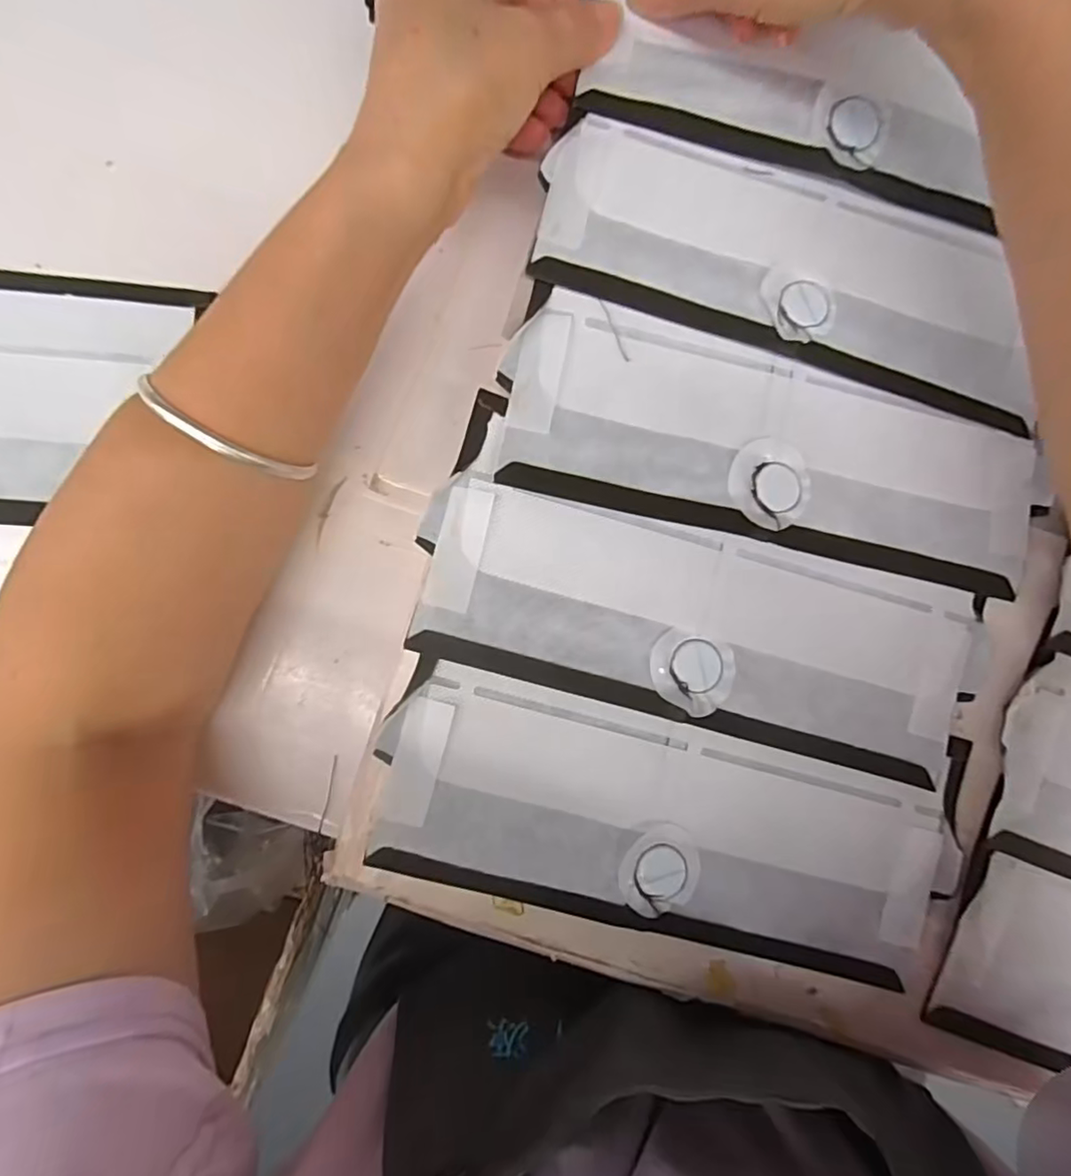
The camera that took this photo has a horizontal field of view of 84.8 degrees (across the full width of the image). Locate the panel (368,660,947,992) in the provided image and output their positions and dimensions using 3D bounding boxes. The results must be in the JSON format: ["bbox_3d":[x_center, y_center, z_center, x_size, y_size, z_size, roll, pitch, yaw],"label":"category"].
[{"bbox_3d":[0.055,0.096,0.239,0.229,0.007,0.085,15,86,-1],"label":"panel"}]

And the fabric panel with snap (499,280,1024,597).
[{"bbox_3d":[0.104,-0.061,0.246,0.221,0.006,0.083,12,89,-4],"label":"fabric panel with snap"}]

